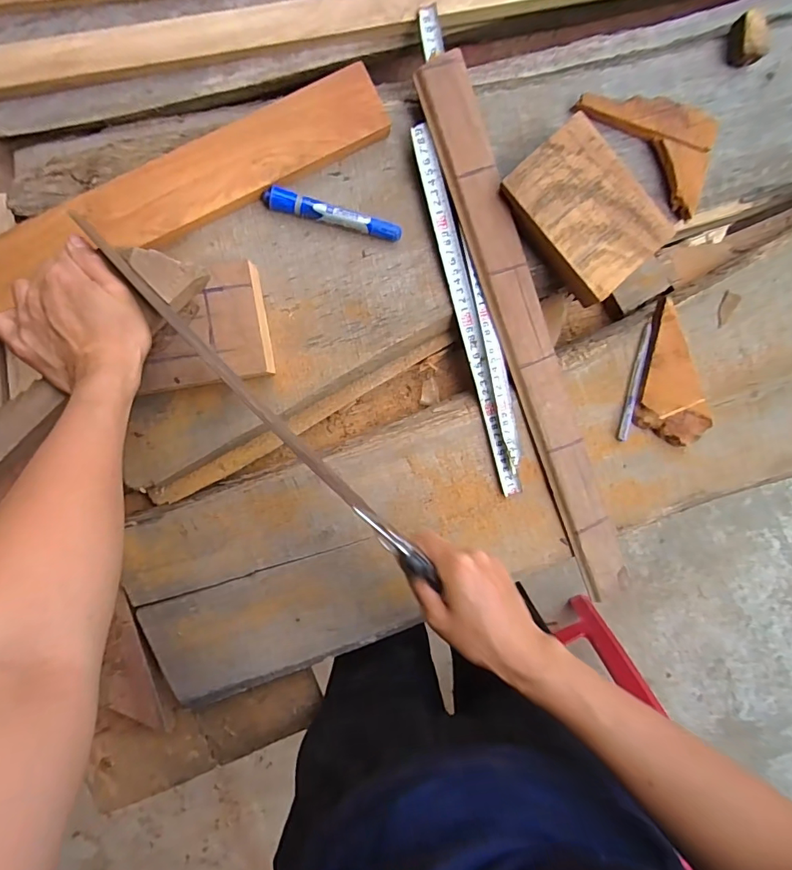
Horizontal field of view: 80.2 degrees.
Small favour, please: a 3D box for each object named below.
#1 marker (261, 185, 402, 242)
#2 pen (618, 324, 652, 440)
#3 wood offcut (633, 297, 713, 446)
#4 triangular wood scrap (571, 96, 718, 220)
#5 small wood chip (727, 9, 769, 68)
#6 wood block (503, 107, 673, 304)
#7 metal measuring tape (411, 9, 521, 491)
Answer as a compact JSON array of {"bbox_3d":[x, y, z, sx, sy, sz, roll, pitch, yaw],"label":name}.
[{"bbox_3d":[-0.063,-0.218,0.468,0.137,0.018,0.018,13,96,-6],"label":"marker"},{"bbox_3d":[0.263,-0.057,0.519,0.010,0.013,0.128,6,96,-5],"label":"pen"},{"bbox_3d":[0.297,-0.065,0.515,0.077,0.025,0.156,-16,98,-3],"label":"wood offcut"},{"bbox_3d":[0.271,-0.312,0.483,0.160,0.029,0.083,41,92,-8],"label":"triangular wood scrap"},{"bbox_3d":[0.359,-0.403,0.478,0.024,0.031,0.044,3,97,-5],"label":"small wood chip"},{"bbox_3d":[0.188,-0.220,0.465,0.109,0.029,0.149,-40,97,3],"label":"wood block"},{"bbox_3d":[0.070,-0.169,0.483,0.045,0.008,0.476,-13,98,-3],"label":"metal measuring tape"}]

